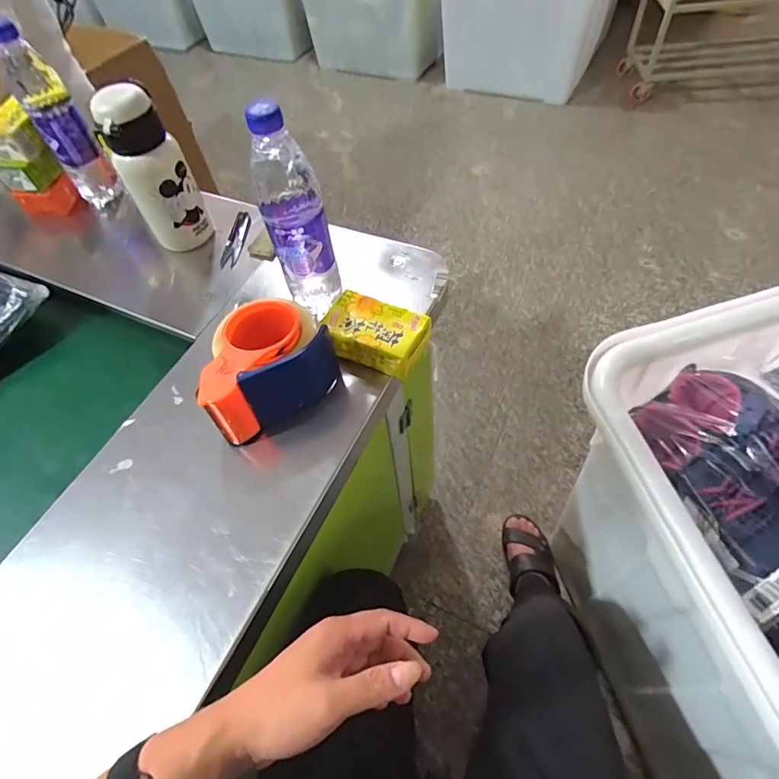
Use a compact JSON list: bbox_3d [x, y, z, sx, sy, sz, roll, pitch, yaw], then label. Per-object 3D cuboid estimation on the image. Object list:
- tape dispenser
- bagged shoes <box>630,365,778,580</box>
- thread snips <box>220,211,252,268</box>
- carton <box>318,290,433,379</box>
[{"bbox_3d":[-0.132,-0.028,0.489,0.137,0.074,0.111,-31,59,-15],"label":"tape dispenser"},{"bbox_3d":[0.397,0.089,0.533,0.165,0.105,0.238,-46,46,7],"label":"bagged shoes"},{"bbox_3d":[-0.215,-0.210,0.659,0.024,0.014,0.100,1,57,6],"label":"thread snips"},{"bbox_3d":[-0.017,-0.058,0.509,0.108,0.040,0.068,22,61,18],"label":"carton"}]

